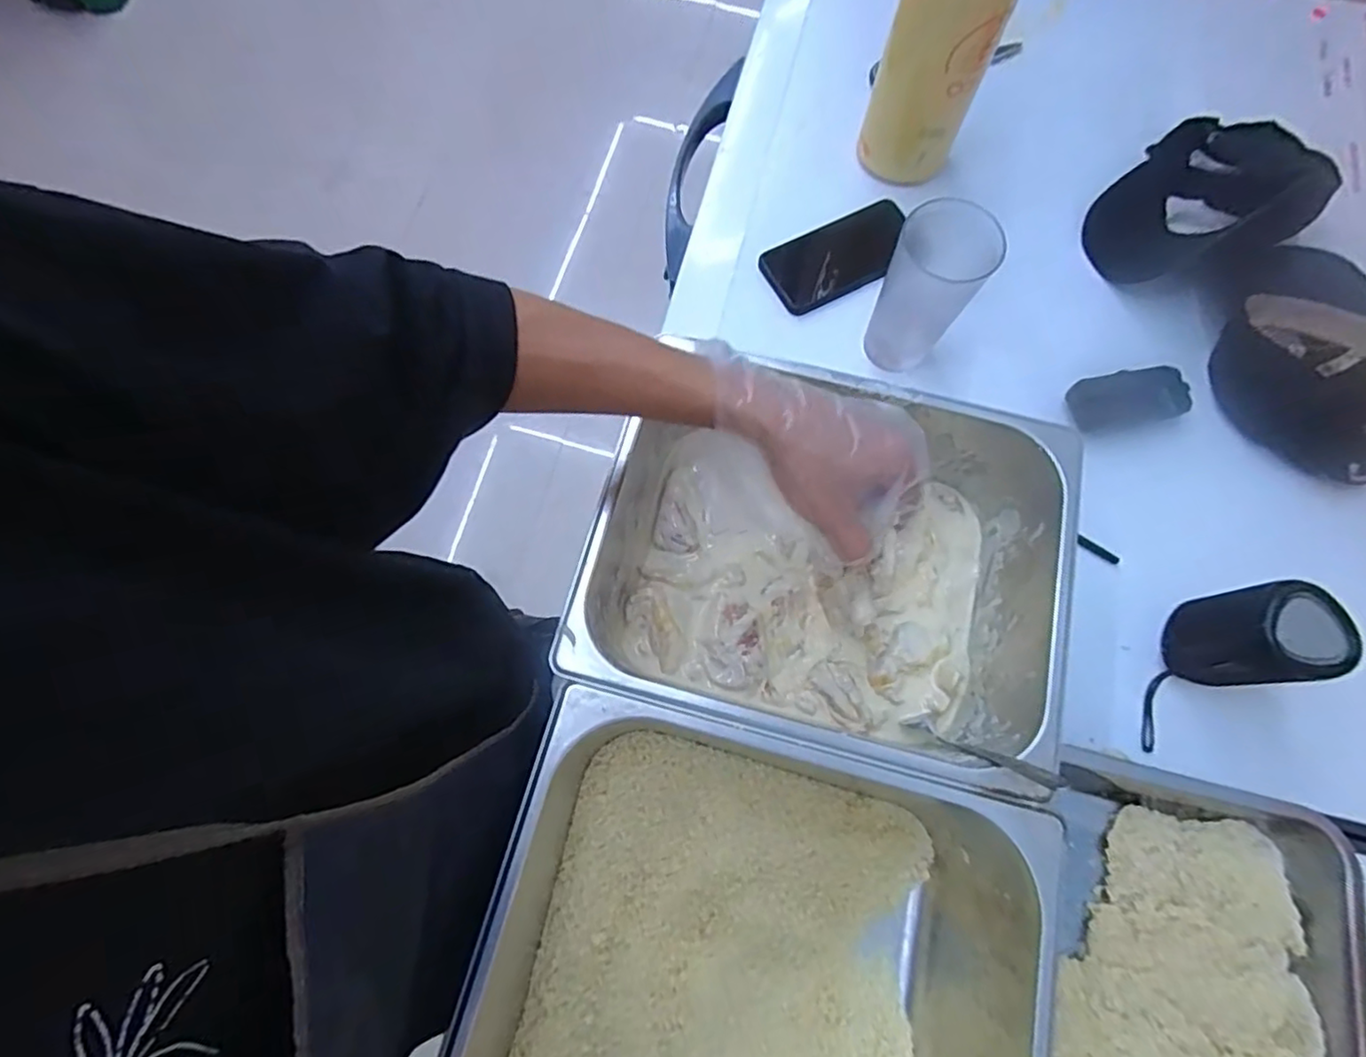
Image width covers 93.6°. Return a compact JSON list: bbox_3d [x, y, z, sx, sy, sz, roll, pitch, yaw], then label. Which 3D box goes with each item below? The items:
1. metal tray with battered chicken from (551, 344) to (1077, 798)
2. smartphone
[{"bbox_3d":[0.097,0.027,0.484,0.313,0.122,0.249,14,73,2],"label":"metal tray with battered chicken"},{"bbox_3d":[0.160,-0.277,0.656,0.148,0.008,0.080,-26,81,1],"label":"smartphone"}]

